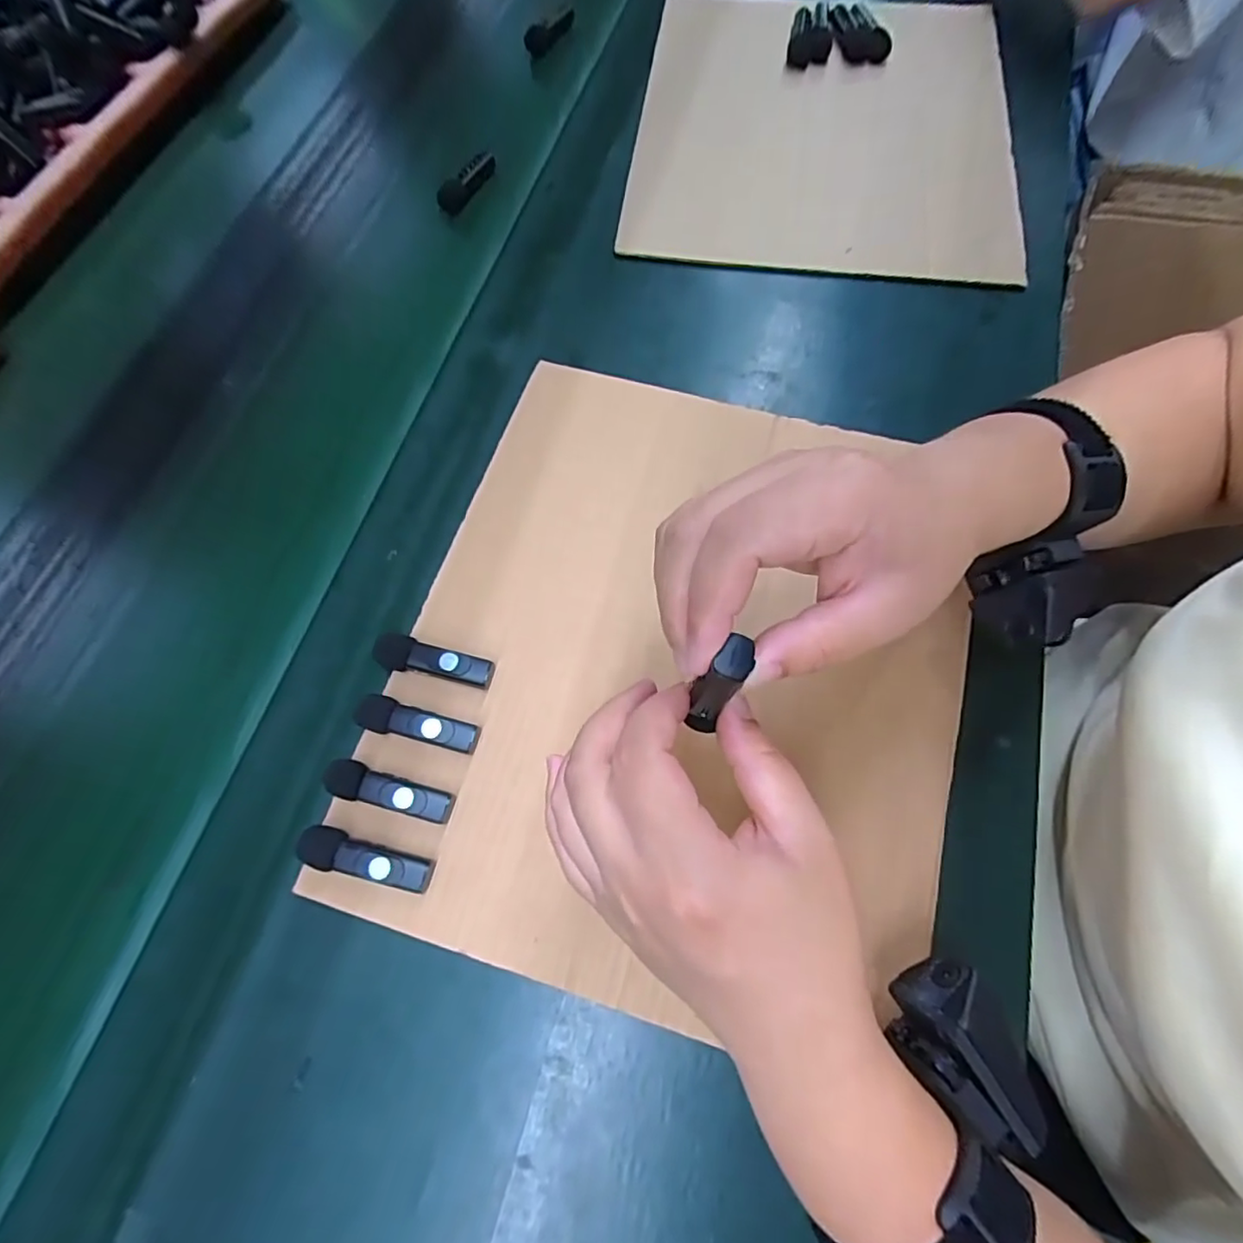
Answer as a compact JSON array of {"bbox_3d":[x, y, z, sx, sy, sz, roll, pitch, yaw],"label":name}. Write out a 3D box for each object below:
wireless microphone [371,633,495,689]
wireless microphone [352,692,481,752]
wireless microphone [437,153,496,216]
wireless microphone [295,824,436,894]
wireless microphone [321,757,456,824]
[{"bbox_3d":[-0.102,0.021,0.333,0.066,0.014,0.019,10,69,5],"label":"wireless microphone"},{"bbox_3d":[-0.107,0.053,0.321,0.064,0.014,0.018,12,69,5],"label":"wireless microphone"},{"bbox_3d":[-0.127,-0.363,0.504,0.023,0.019,0.060,23,71,10],"label":"wireless microphone"},{"bbox_3d":[-0.124,0.115,0.298,0.065,0.016,0.019,11,69,5],"label":"wireless microphone"},{"bbox_3d":[-0.117,0.085,0.308,0.065,0.014,0.018,14,69,6],"label":"wireless microphone"}]

